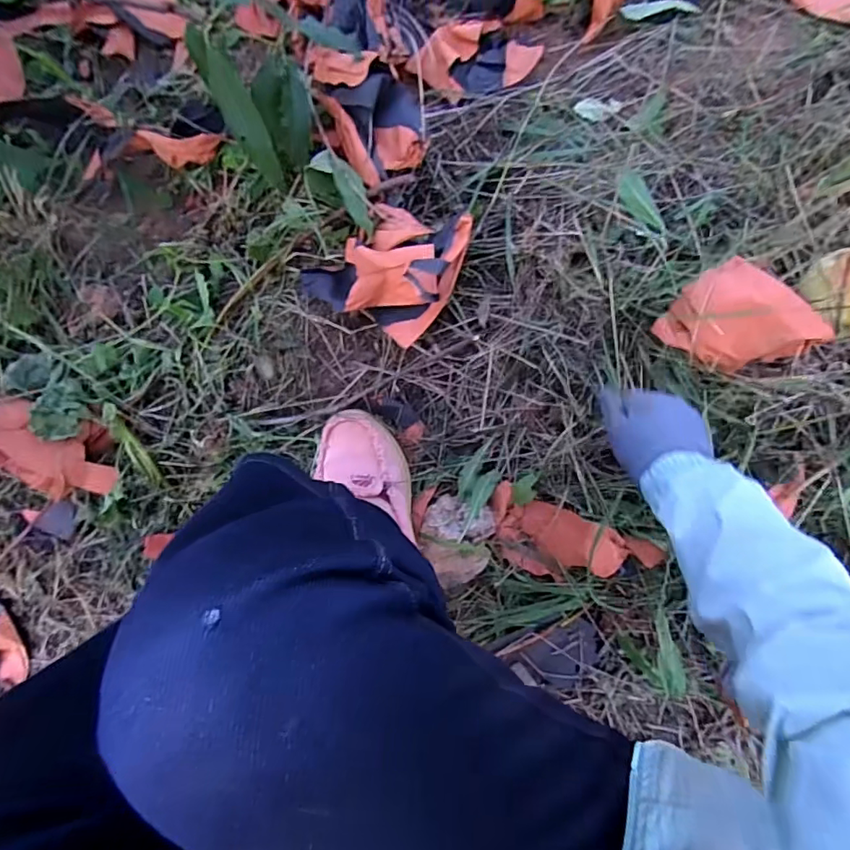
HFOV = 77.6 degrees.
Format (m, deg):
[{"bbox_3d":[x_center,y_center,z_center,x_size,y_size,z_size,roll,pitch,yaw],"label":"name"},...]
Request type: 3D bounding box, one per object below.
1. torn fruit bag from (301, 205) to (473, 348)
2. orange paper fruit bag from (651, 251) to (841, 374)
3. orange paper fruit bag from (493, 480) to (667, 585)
[{"bbox_3d":[-0.043,-0.182,0.589,0.157,0.070,0.142,28,83,5],"label":"torn fruit bag"},{"bbox_3d":[0.299,-0.097,0.509,0.086,0.068,0.108,-35,82,-4],"label":"orange paper fruit bag"},{"bbox_3d":[0.159,0.129,0.584,0.179,0.048,0.087,9,80,30],"label":"orange paper fruit bag"}]

